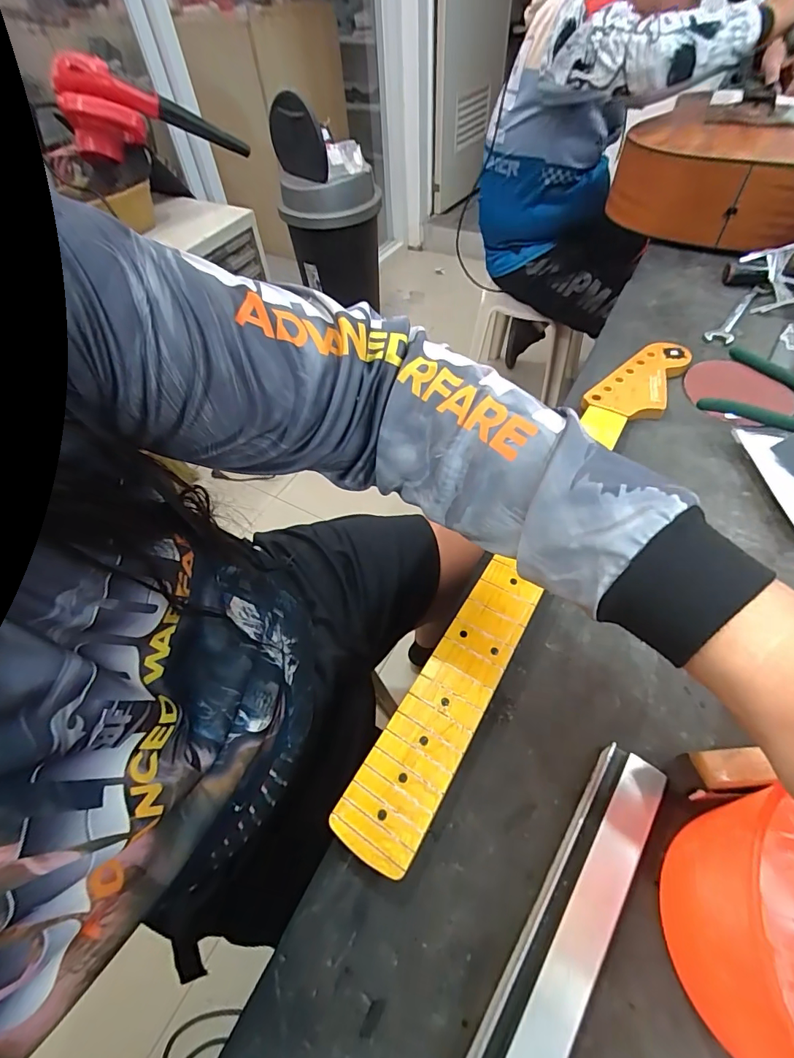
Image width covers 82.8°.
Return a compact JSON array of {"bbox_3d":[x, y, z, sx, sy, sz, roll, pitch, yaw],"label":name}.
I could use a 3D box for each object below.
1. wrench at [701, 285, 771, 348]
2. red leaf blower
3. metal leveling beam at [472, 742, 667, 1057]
[{"bbox_3d":[0.484,-0.307,0.636,0.034,0.004,0.174,35,63,25],"label":"wrench"},{"bbox_3d":[-0.522,-0.912,1.019,0.142,0.161,0.386,36,44,26],"label":"red leaf blower"},{"bbox_3d":[0.095,0.237,0.259,0.038,0.020,0.228,30,61,22],"label":"metal leveling beam"}]

